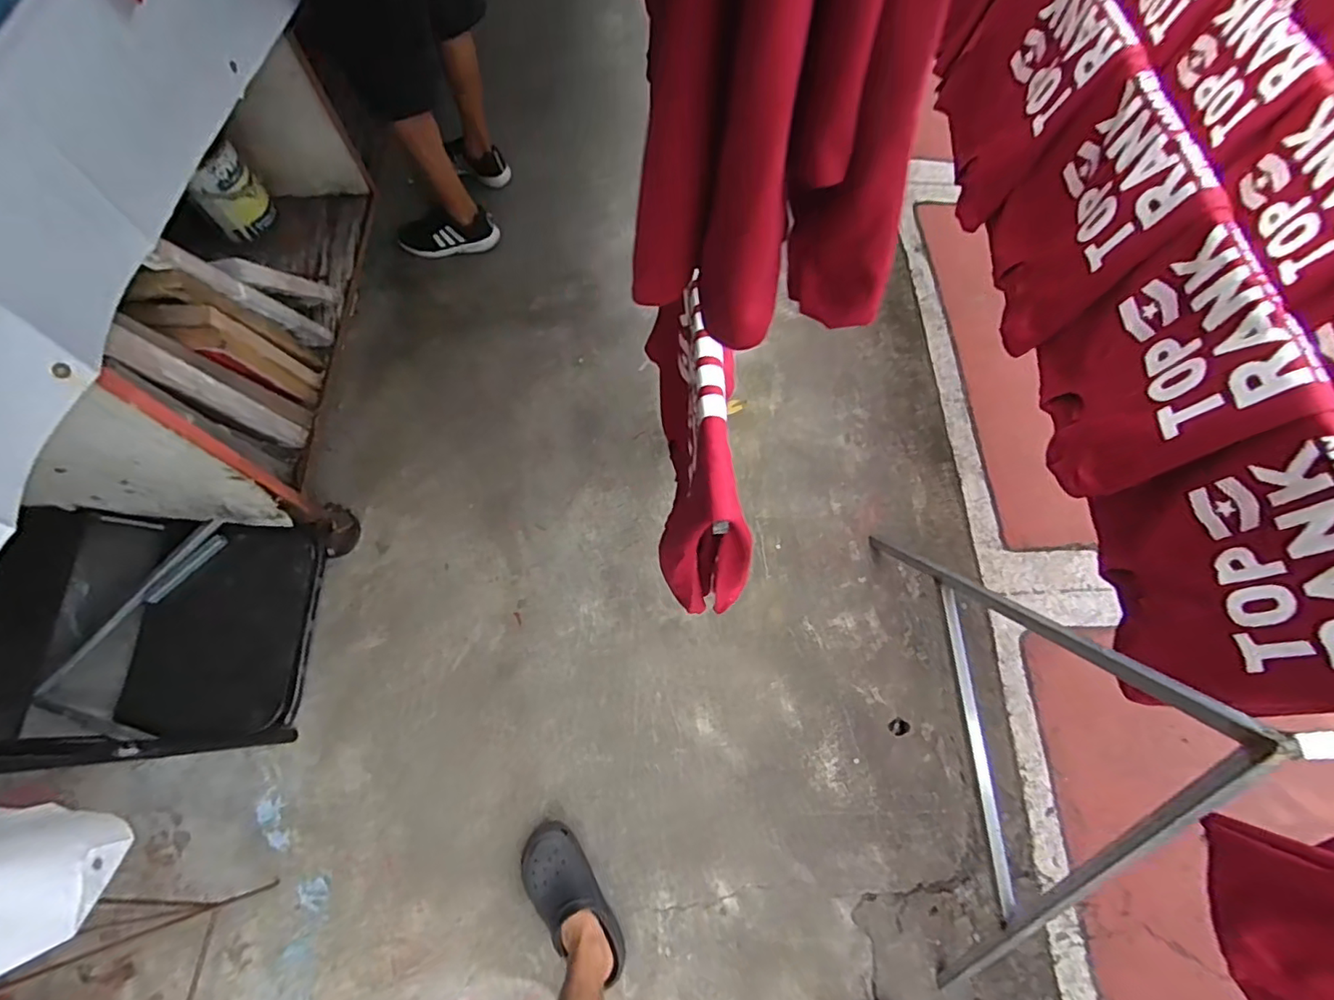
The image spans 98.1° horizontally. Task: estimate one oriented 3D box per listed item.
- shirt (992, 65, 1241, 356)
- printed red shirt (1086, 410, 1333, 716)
[{"bbox_3d":[0.596,-0.405,0.839,0.064,0.339,0.277,1,70,-2],"label":"shirt"},{"bbox_3d":[0.674,0.105,0.683,0.067,0.316,0.303,-16,75,-21],"label":"printed red shirt"}]

